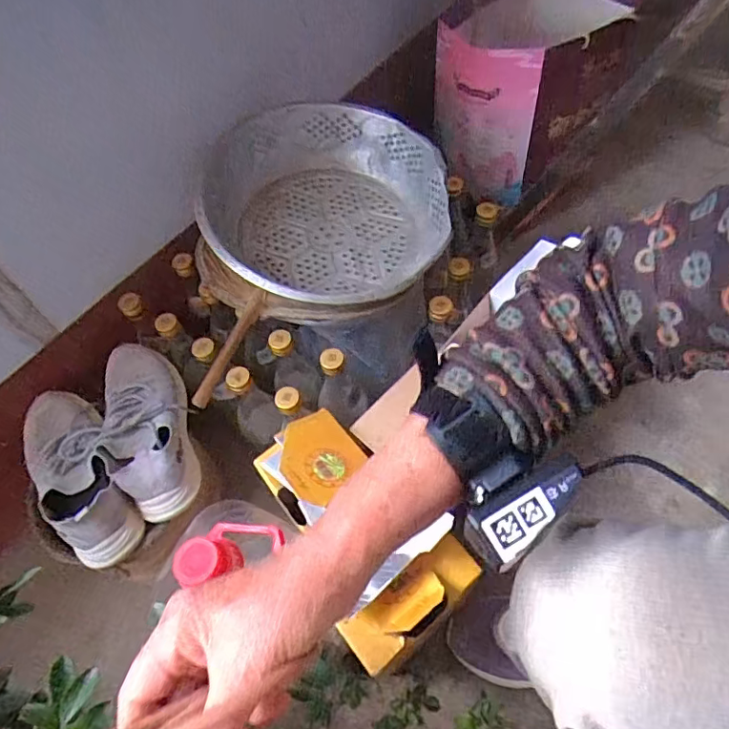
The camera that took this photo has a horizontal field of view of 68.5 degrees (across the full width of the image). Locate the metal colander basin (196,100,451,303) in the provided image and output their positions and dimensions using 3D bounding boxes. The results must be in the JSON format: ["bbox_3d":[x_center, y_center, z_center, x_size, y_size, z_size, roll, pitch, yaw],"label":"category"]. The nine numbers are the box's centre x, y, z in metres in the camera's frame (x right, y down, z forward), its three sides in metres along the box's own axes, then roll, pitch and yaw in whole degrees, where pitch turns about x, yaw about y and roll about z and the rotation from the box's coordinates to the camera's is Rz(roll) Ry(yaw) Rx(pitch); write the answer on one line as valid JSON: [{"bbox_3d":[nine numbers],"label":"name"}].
[{"bbox_3d":[-0.050,-0.196,0.698,0.295,0.105,0.311,-1,62,2],"label":"metal colander basin"}]

